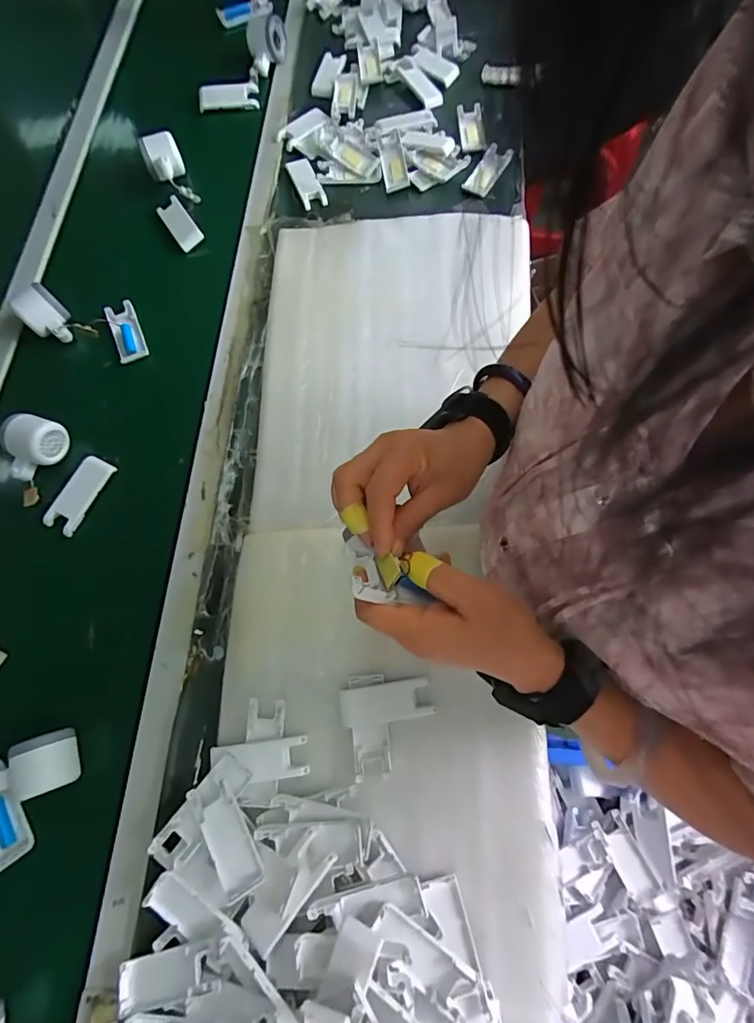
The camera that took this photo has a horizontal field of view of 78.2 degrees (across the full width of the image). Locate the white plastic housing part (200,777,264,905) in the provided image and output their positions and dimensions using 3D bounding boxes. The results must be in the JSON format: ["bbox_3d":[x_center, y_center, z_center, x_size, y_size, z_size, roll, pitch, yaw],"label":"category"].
[{"bbox_3d":[-0.146,0.322,0.455,0.038,0.013,0.094,-31,74,-8],"label":"white plastic housing part"}]

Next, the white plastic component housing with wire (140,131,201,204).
[{"bbox_3d":[-0.339,-0.563,0.734,0.059,0.052,0.042,-25,73,-7],"label":"white plastic component housing with wire"}]

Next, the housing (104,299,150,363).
[{"bbox_3d":[-0.365,-0.264,0.677,0.039,0.020,0.099,-20,72,-5],"label":"housing"}]

